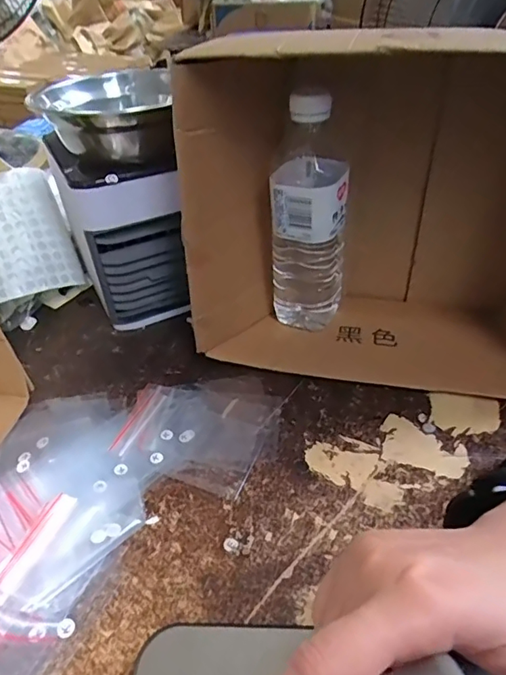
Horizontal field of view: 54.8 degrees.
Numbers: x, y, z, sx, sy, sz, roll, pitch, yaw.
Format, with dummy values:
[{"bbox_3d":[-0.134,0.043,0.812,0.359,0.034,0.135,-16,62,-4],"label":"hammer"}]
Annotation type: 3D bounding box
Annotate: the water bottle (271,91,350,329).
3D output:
[{"bbox_3d":[0.051,-0.105,0.441,0.066,0.208,0.071,3,40,7],"label":"water bottle"}]

